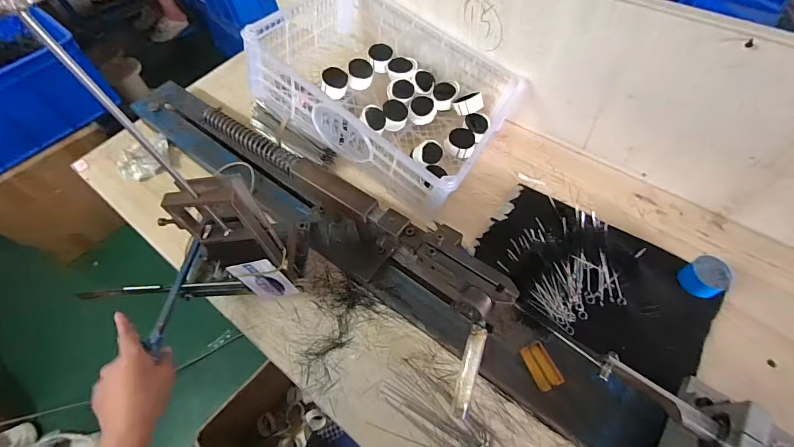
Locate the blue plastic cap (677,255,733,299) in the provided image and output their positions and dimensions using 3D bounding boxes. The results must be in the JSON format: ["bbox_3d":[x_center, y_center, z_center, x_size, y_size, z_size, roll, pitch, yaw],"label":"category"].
[{"bbox_3d":[0.431,0.077,0.516,0.046,0.045,0.051,-26,59,-12],"label":"blue plastic cap"}]

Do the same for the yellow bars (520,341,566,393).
[{"bbox_3d":[0.176,0.175,0.451,0.031,0.016,0.052,-21,58,-9],"label":"yellow bars"}]

